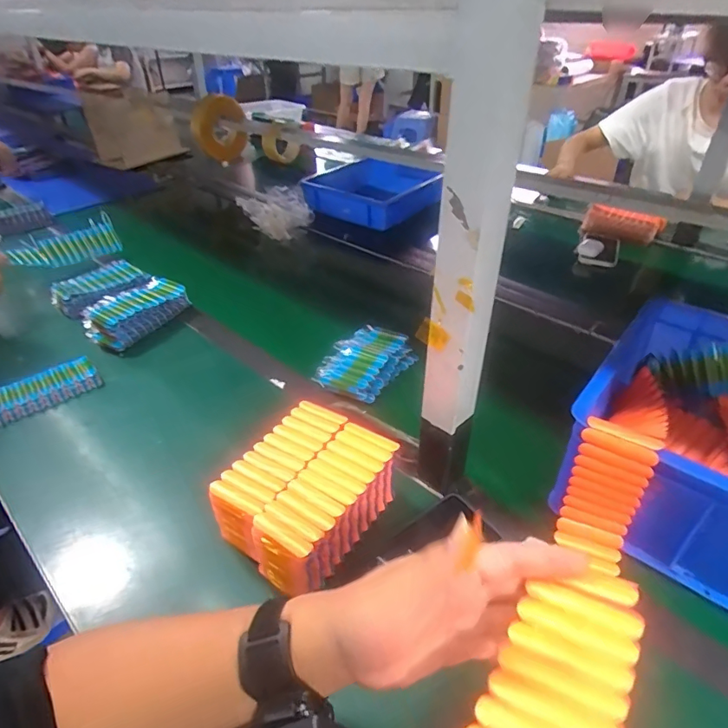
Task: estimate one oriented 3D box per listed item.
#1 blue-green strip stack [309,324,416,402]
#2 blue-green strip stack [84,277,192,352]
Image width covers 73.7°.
[{"bbox_3d":[0.001,-0.004,0.744,0.104,0.034,0.157,24,44,28],"label":"blue-green strip stack"},{"bbox_3d":[-0.396,-0.092,0.846,0.094,0.056,0.161,17,41,21],"label":"blue-green strip stack"}]

